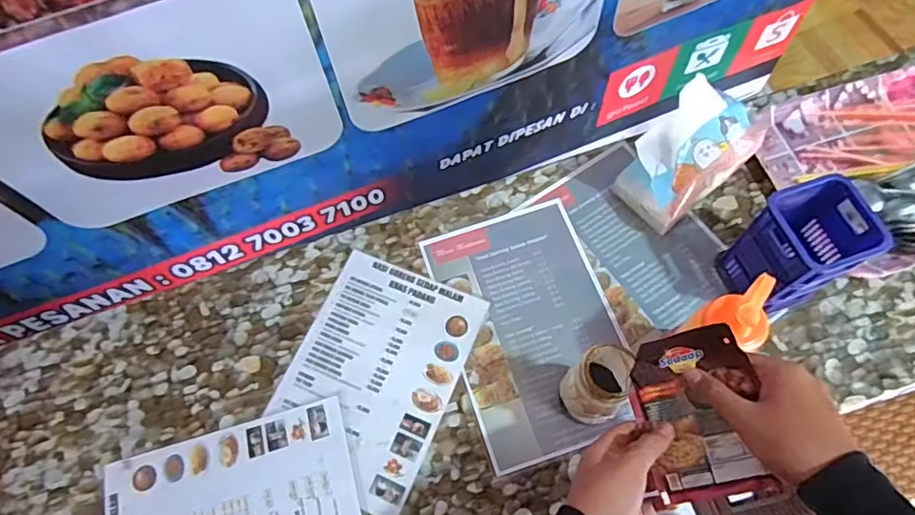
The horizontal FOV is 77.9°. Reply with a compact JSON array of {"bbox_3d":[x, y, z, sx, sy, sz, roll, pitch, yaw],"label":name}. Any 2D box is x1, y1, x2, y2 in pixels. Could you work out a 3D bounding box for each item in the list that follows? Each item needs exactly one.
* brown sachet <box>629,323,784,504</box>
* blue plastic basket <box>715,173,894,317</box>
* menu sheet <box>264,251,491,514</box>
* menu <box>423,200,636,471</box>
[{"bbox_3d":[0.215,0.140,0.508,0.106,0.019,0.140,-24,67,33],"label":"brown sachet"},{"bbox_3d":[0.405,-0.006,0.683,0.098,0.165,0.099,-21,65,-6],"label":"blue plastic basket"},{"bbox_3d":[-0.106,0.149,0.732,0.207,0.004,0.286,21,68,10],"label":"menu sheet"},{"bbox_3d":[0.099,0.088,0.752,0.211,0.007,0.323,-18,67,-5],"label":"menu"}]

